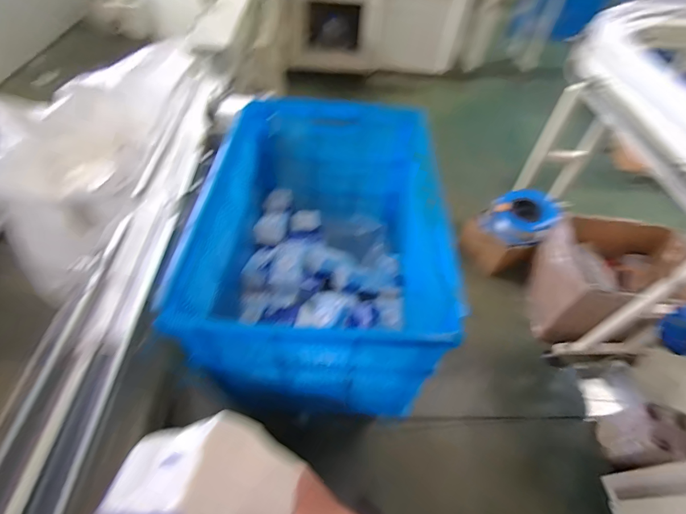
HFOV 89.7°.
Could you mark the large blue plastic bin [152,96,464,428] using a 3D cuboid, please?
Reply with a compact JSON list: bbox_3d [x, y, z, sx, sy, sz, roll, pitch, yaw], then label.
[{"bbox_3d":[-0.049,-0.075,1.046,0.578,0.448,0.912,9,50,1],"label":"large blue plastic bin"}]

